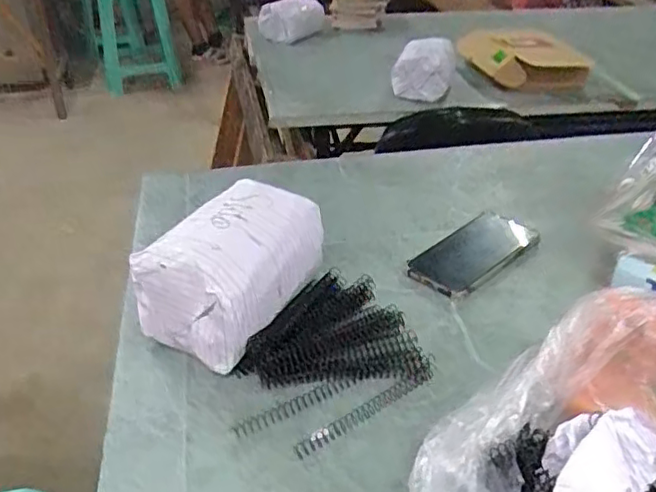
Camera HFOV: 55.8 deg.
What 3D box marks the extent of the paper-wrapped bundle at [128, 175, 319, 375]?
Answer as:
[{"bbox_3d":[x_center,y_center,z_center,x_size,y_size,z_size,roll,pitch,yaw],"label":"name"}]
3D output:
[{"bbox_3d":[-0.090,0.024,0.606,0.118,0.106,0.173,19,37,25],"label":"paper-wrapped bundle"}]

